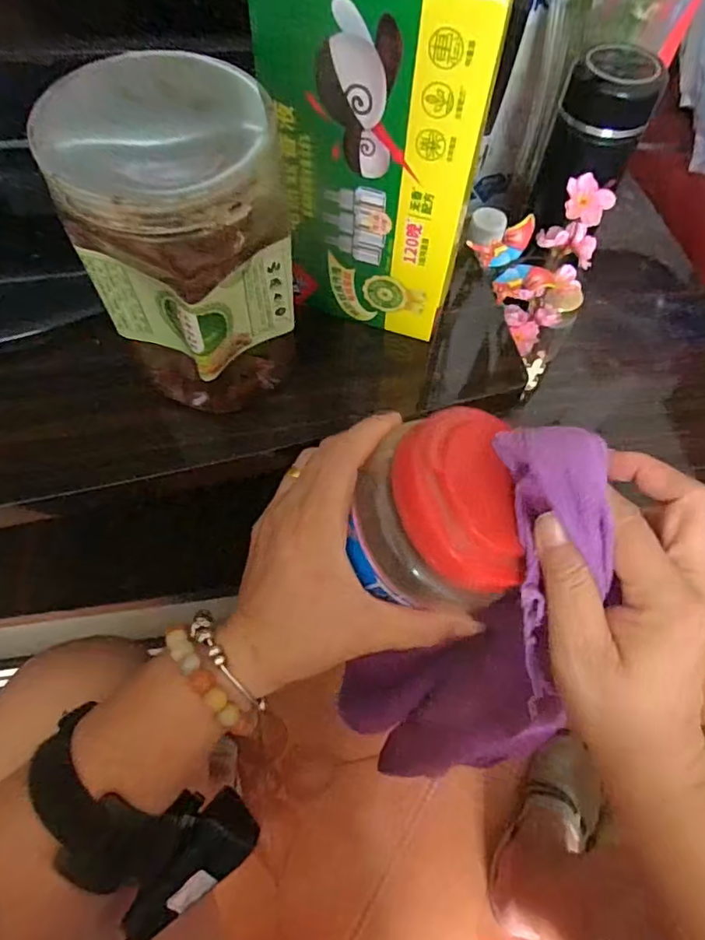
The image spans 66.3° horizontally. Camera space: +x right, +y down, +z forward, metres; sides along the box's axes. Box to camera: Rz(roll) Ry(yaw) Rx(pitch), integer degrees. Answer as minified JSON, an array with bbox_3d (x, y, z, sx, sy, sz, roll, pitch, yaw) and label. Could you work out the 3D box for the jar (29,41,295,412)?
[{"bbox_3d":[-0.081,-0.106,0.280,0.096,0.143,0.092,1,62,-2],"label":"jar"}]

